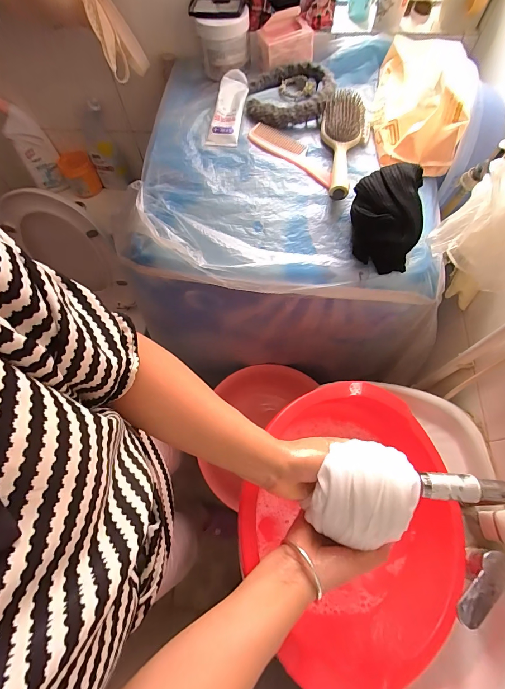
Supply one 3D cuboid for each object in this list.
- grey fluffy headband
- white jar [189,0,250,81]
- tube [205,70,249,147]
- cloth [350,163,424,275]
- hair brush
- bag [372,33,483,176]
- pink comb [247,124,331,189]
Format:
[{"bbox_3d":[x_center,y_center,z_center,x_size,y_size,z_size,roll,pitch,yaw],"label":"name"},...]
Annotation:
[{"bbox_3d":[0.069,-0.463,0.584,0.153,0.042,0.134,4,67,3],"label":"grey fluffy headband"},{"bbox_3d":[-0.059,-0.590,0.615,0.106,0.092,0.107,0,67,1],"label":"white jar"},{"bbox_3d":[-0.044,-0.435,0.585,0.056,0.032,0.163,7,67,4],"label":"tube"},{"bbox_3d":[0.202,-0.196,0.488,0.096,0.088,0.133,7,67,4],"label":"cloth"},{"bbox_3d":[0.151,-0.341,0.536,0.067,0.032,0.210,5,82,3],"label":"hair brush"},{"bbox_3d":[0.288,-0.425,0.544,0.135,0.079,0.256,11,67,6],"label":"bag"},{"bbox_3d":[0.070,-0.336,0.556,0.178,0.010,0.051,40,73,16],"label":"pink comb"}]

